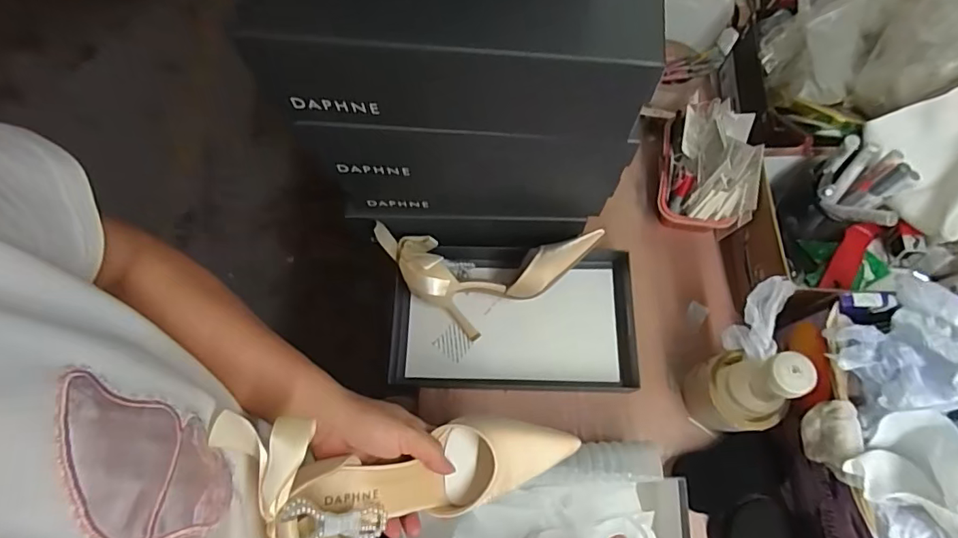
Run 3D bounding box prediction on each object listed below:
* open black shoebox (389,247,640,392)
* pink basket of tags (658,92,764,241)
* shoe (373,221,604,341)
[{"bbox_3d":[0.045,0.064,0.659,0.306,0.048,0.179,2,70,3],"label":"open black shoebox"},{"bbox_3d":[0.304,-0.142,0.674,0.105,0.110,0.176,8,70,5],"label":"pink basket of tags"},{"bbox_3d":[0.010,0.019,0.641,0.274,0.088,0.120,1,70,2],"label":"shoe"}]

